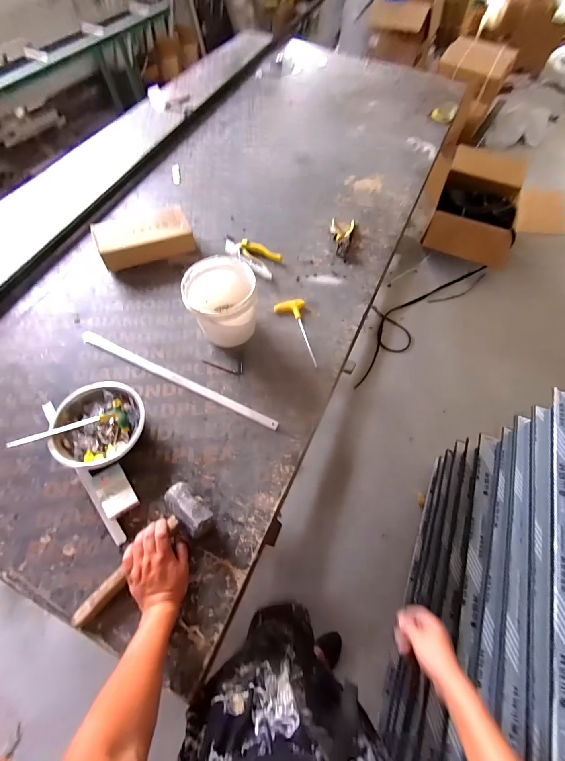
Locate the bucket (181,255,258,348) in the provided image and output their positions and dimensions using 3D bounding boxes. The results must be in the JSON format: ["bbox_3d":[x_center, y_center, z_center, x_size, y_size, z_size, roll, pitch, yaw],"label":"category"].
[{"bbox_3d":[-0.141,-0.176,0.764,0.153,0.158,0.176,-25,66,-14],"label":"bucket"}]

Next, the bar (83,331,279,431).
[{"bbox_3d":[-0.251,-0.007,0.752,0.531,0.010,0.027,23,63,11],"label":"bar"}]

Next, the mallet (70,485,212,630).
[{"bbox_3d":[-0.246,0.307,0.571,0.099,0.053,0.262,40,75,19],"label":"mallet"}]

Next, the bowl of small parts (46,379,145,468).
[{"bbox_3d":[-0.376,0.090,0.669,0.174,0.058,0.168,1,61,-1],"label":"bowl of small parts"}]

